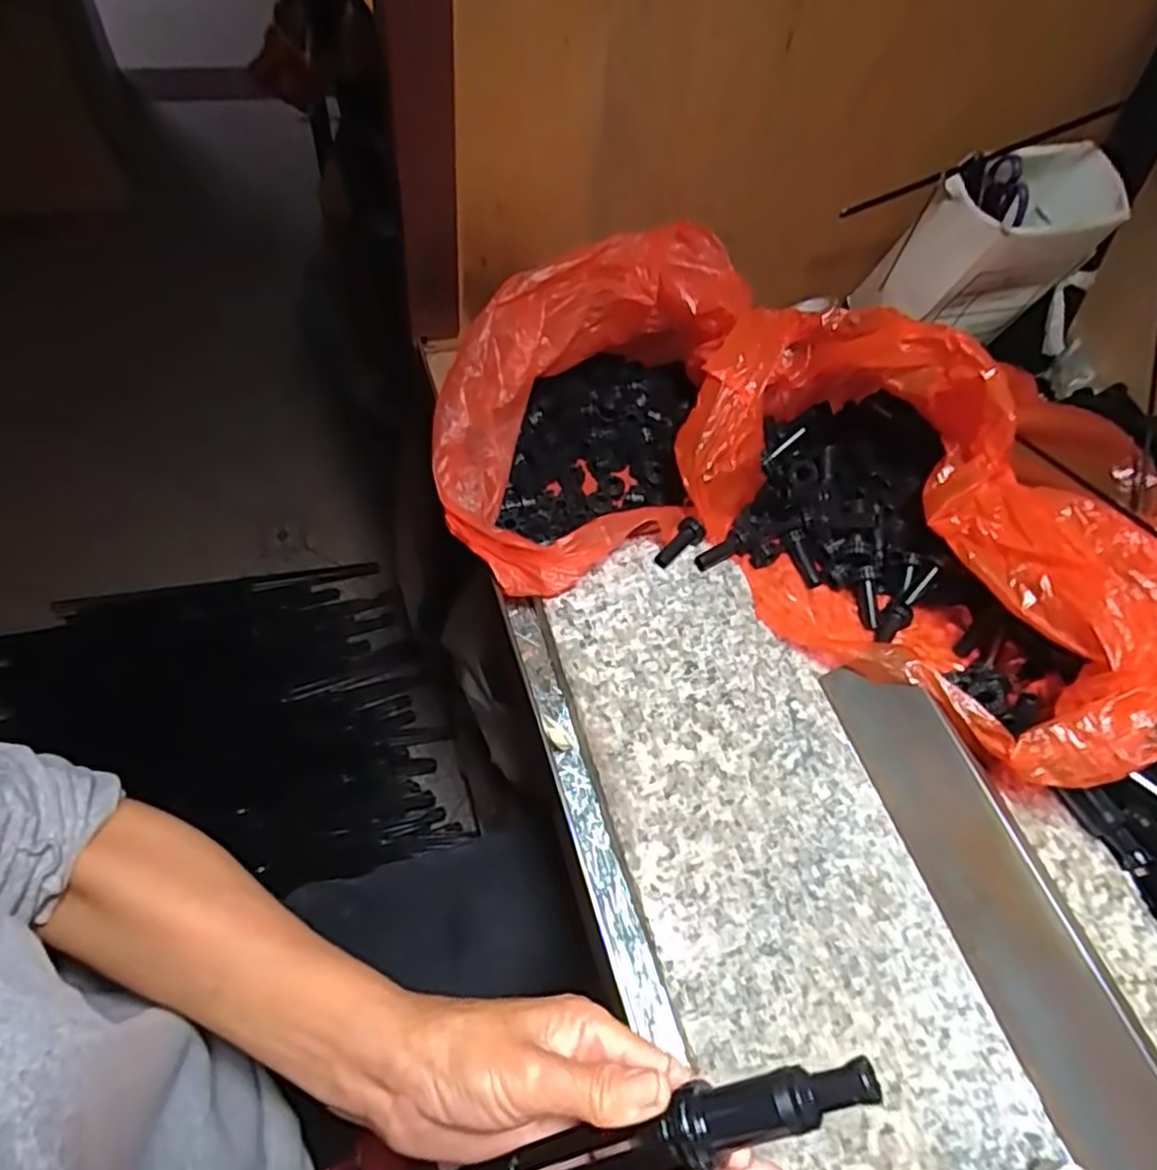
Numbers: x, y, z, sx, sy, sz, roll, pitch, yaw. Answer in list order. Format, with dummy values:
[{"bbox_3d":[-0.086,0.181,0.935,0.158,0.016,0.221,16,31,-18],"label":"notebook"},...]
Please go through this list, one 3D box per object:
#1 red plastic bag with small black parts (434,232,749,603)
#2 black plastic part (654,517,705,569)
[{"bbox_3d":[0.018,-0.124,0.473,0.243,0.111,0.163,-32,65,-24],"label":"red plastic bag with small black parts"},{"bbox_3d":[0.065,-0.027,0.470,0.040,0.011,0.017,-44,68,-11],"label":"black plastic part"}]

